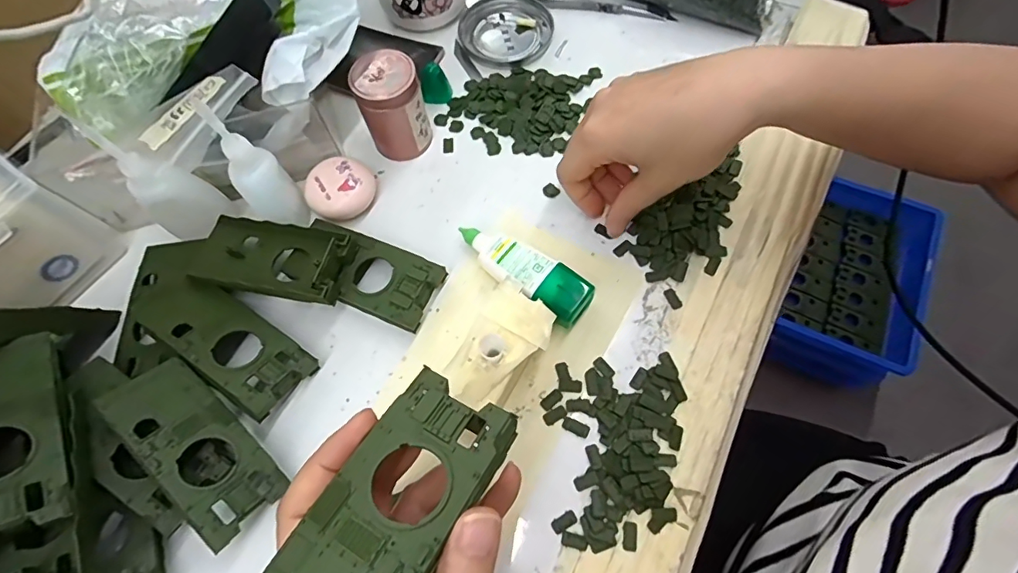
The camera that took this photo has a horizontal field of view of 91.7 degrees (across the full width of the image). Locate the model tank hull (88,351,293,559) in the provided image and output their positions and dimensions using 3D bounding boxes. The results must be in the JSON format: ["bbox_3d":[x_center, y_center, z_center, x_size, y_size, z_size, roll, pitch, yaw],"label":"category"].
[{"bbox_3d":[-0.176,0.089,0.276,0.106,0.020,0.049,46,47,10],"label":"model tank hull"}]

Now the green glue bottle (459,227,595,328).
[{"bbox_3d":[0.007,-0.011,0.319,0.095,0.023,0.033,32,72,16],"label":"green glue bottle"}]

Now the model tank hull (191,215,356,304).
[{"bbox_3d":[-0.159,-0.019,0.325,0.111,0.021,0.049,10,69,15],"label":"model tank hull"}]

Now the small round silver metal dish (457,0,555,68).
[{"bbox_3d":[-0.003,-0.219,0.427,0.078,0.015,0.078,-1,66,3],"label":"small round silver metal dish"}]

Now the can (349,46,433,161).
[{"bbox_3d":[-0.083,-0.129,0.356,0.045,0.064,0.043,-1,66,3],"label":"can"}]

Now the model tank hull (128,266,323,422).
[{"bbox_3d":[-0.181,0.029,0.306,0.124,0.024,0.046,34,72,10],"label":"model tank hull"}]

